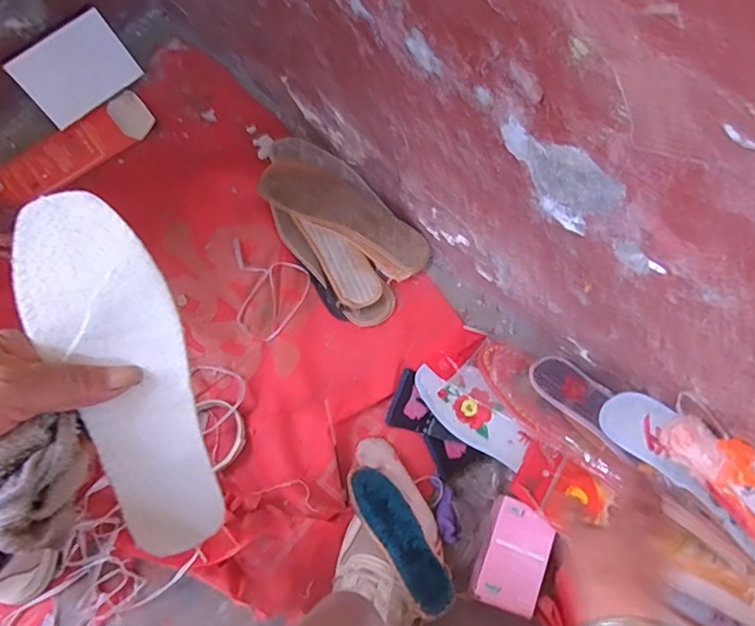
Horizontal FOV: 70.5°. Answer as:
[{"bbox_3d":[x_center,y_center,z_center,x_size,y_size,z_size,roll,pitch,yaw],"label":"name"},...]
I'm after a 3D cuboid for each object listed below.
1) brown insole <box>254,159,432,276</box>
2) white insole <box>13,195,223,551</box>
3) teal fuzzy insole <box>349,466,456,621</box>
[{"bbox_3d":[-0.037,-0.130,0.693,0.234,0.027,0.070,28,73,-4],"label":"brown insole"},{"bbox_3d":[-0.134,0.039,0.292,0.063,0.023,0.207,-16,102,-5],"label":"white insole"},{"bbox_3d":[0.025,0.239,0.566,0.046,0.015,0.159,-33,74,-10],"label":"teal fuzzy insole"}]

